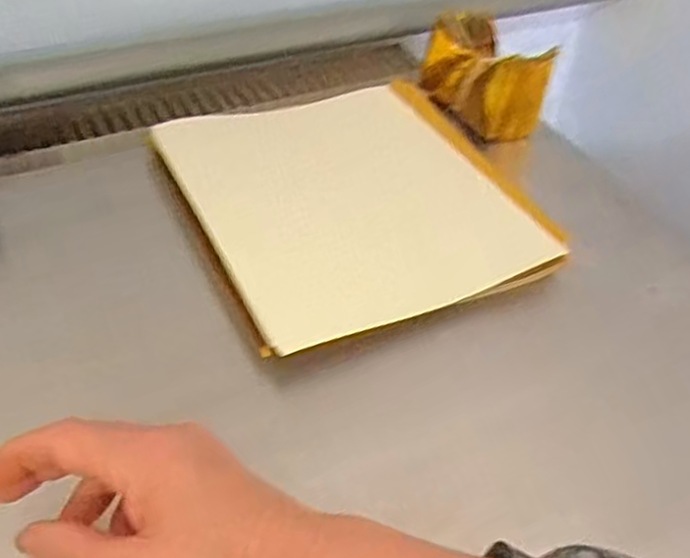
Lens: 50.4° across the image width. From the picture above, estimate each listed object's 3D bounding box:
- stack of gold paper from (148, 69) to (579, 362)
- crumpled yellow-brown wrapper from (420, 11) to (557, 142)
[{"bbox_3d":[0.005,-0.067,0.549,0.232,0.032,0.237,-19,56,-17],"label":"stack of gold paper"},{"bbox_3d":[0.121,-0.177,0.638,0.063,0.074,0.109,-25,58,-21],"label":"crumpled yellow-brown wrapper"}]

